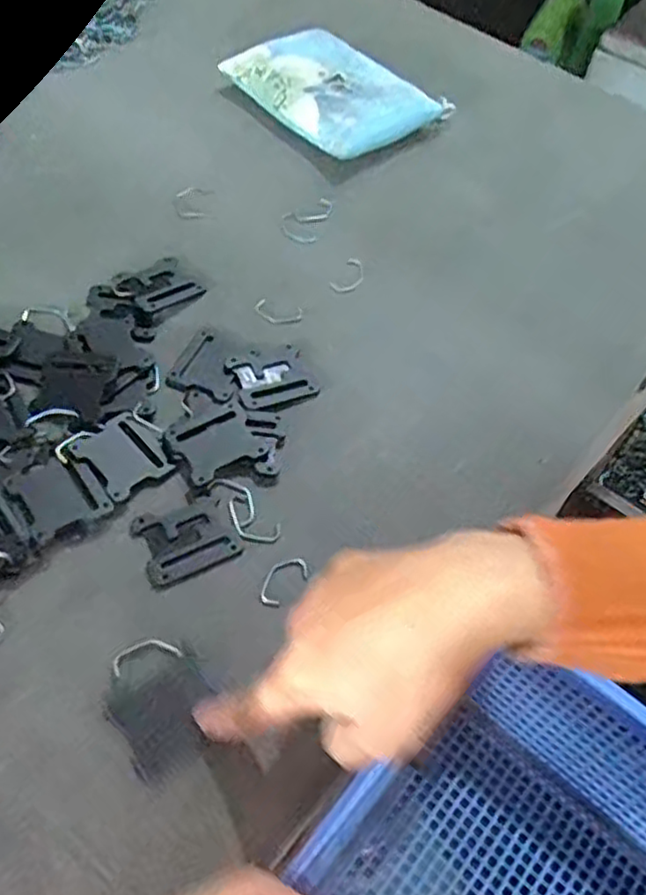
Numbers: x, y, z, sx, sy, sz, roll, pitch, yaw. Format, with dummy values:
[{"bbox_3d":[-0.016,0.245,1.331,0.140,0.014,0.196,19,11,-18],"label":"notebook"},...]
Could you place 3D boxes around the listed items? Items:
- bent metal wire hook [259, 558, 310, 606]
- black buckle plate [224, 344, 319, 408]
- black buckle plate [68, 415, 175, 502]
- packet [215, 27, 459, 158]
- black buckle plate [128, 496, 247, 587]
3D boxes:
[{"bbox_3d":[-0.021,0.070,0.371,0.016,0.004,0.033,37,61,19],"label":"bent metal wire hook"},{"bbox_3d":[-0.033,-0.047,0.440,0.050,0.004,0.048,-20,59,-16],"label":"black buckle plate"},{"bbox_3d":[-0.115,0.004,0.400,0.043,0.005,0.047,-37,66,-25],"label":"black buckle plate"},{"bbox_3d":[0.013,-0.313,0.602,0.132,0.035,0.162,-35,65,-24],"label":"packet"},{"bbox_3d":[-0.076,0.050,0.381,0.049,0.004,0.041,-22,60,-18],"label":"black buckle plate"}]

